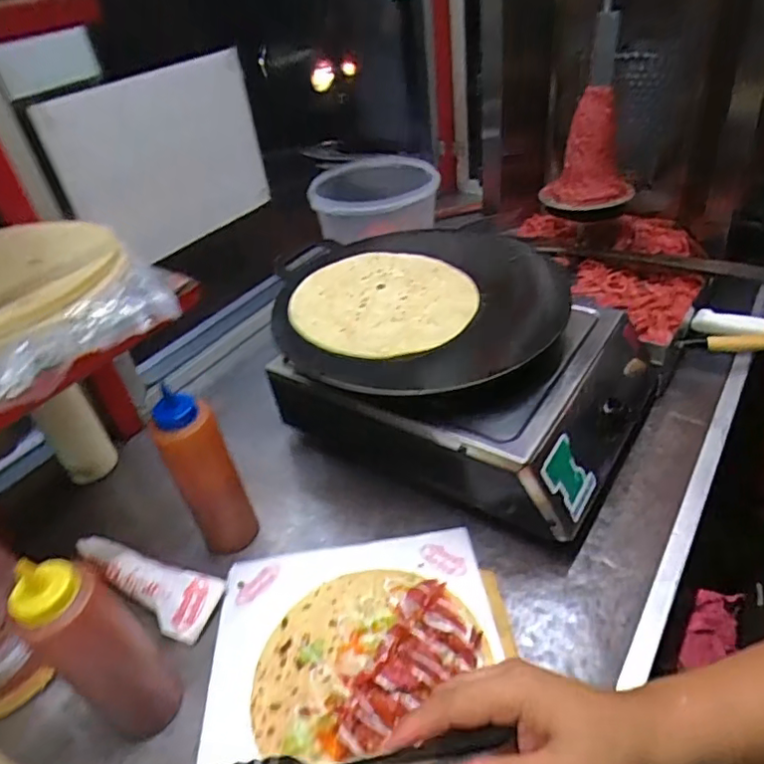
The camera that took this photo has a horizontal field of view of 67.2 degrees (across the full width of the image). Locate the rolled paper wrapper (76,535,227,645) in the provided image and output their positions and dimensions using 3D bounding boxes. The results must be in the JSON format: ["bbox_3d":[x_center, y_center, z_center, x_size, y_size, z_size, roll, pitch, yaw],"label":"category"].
[{"bbox_3d":[-0.234,0.197,0.586,0.175,0.028,0.060,19,43,31],"label":"rolled paper wrapper"}]

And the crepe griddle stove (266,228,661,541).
[{"bbox_3d":[0.072,-0.029,0.689,0.434,0.169,0.325,18,43,30],"label":"crepe griddle stove"}]

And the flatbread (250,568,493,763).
[{"bbox_3d":[-0.016,0.241,0.492,0.176,0.025,0.185,15,41,27],"label":"flatbread"}]

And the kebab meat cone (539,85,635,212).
[{"bbox_3d":[0.302,-0.336,0.825,0.126,0.147,0.111,8,38,19],"label":"kebab meat cone"}]

